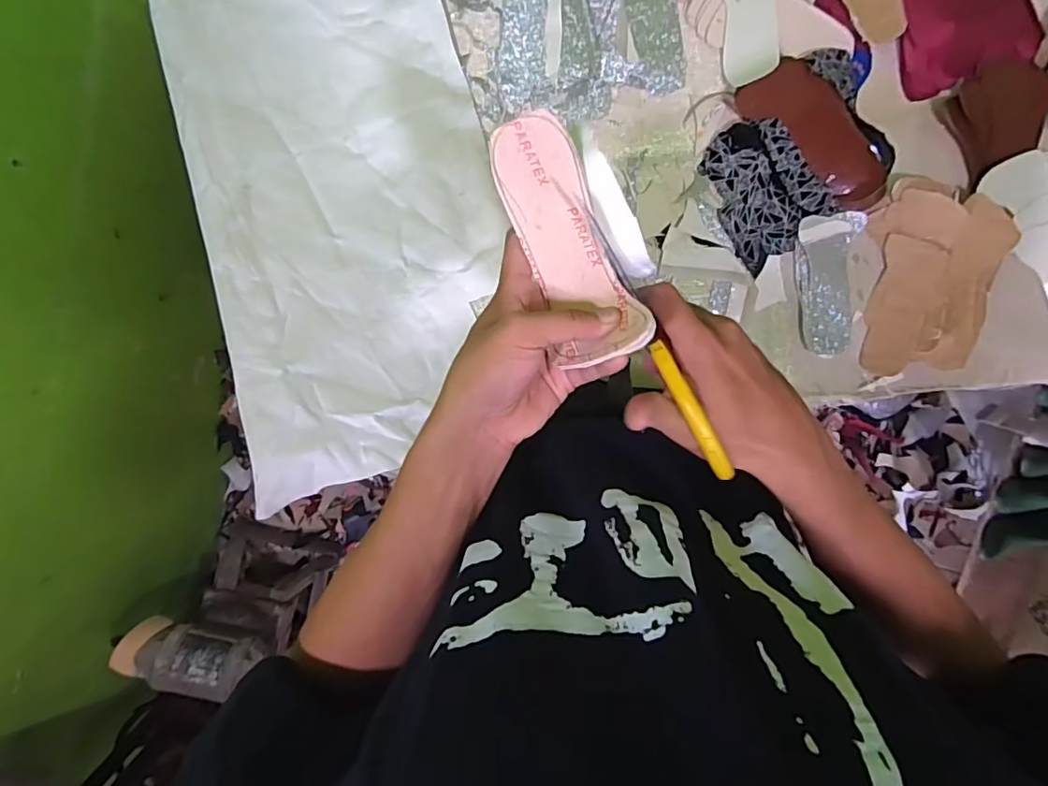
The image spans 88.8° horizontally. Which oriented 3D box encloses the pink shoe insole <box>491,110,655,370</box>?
[{"bbox_3d":[0.025,-0.090,0.315,0.050,0.052,0.147,-24,90,4],"label":"pink shoe insole"}]

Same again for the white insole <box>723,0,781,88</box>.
[{"bbox_3d":[0.250,-0.433,0.596,0.070,0.007,0.155,-12,99,25],"label":"white insole"}]

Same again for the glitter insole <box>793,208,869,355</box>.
[{"bbox_3d":[0.376,-0.132,0.666,0.078,0.013,0.169,-4,104,-4],"label":"glitter insole"}]

